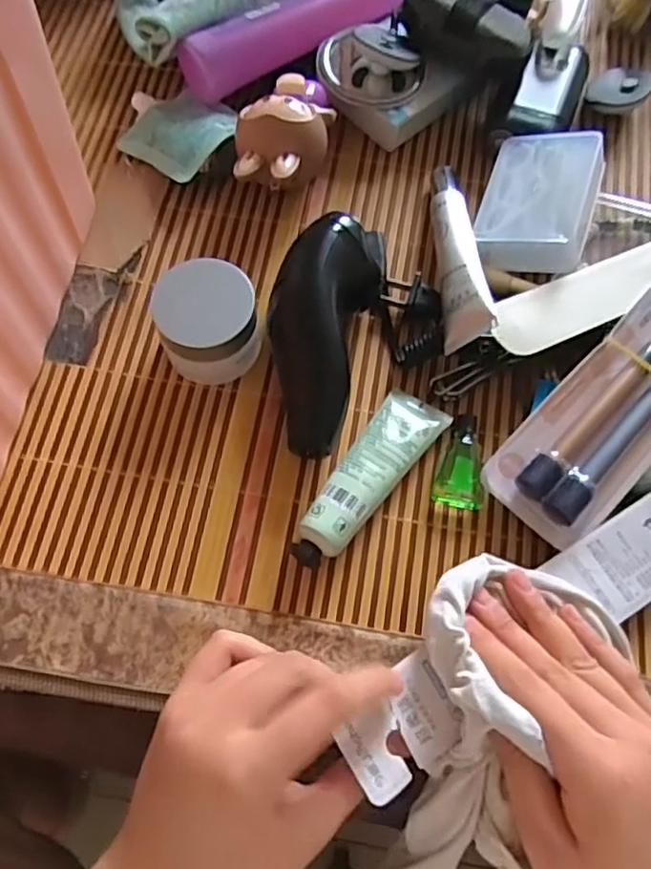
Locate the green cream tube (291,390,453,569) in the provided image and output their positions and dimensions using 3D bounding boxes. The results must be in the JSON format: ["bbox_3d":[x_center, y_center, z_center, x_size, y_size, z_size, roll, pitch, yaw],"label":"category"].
[{"bbox_3d":[0.022,0.020,0.334,0.034,0.025,0.109,35,72,11],"label":"green cream tube"}]

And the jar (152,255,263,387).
[{"bbox_3d":[-0.062,-0.062,0.352,0.050,0.044,0.053,0,69,-1],"label":"jar"}]

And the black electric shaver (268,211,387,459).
[{"bbox_3d":[-0.002,-0.058,0.350,0.052,0.049,0.141,16,70,5],"label":"black electric shaver"}]

